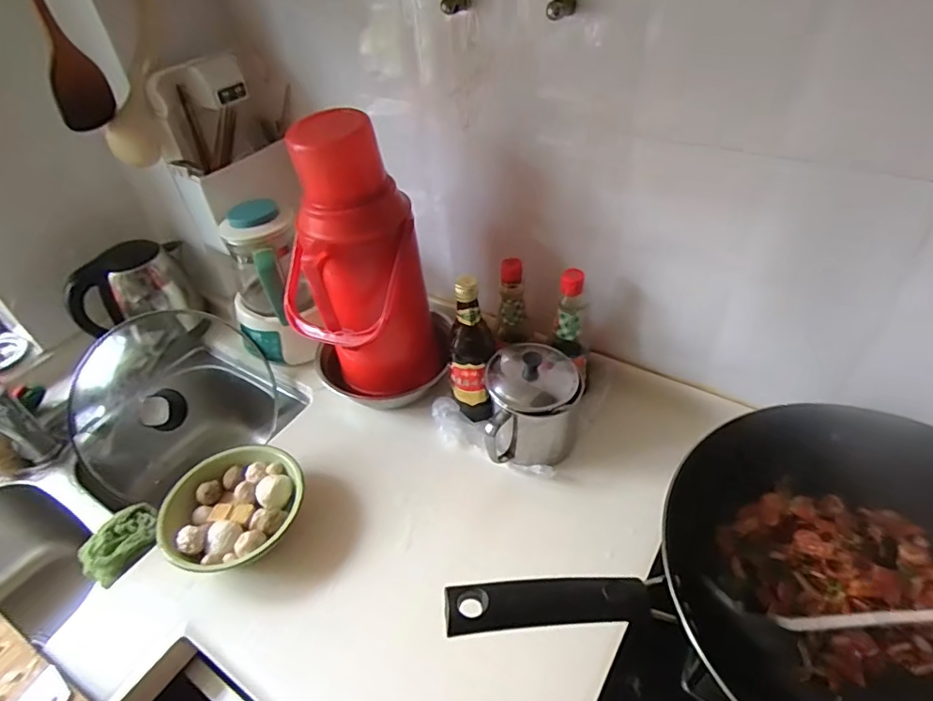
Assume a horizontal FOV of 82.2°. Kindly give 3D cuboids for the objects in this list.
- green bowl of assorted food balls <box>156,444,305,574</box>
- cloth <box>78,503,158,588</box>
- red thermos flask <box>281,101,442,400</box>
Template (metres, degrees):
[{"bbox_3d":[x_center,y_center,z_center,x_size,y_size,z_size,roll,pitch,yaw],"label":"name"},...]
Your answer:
[{"bbox_3d":[-0.300,0.207,0.699,0.171,0.056,0.164,-3,43,3],"label":"green bowl of assorted food balls"},{"bbox_3d":[-0.468,0.259,0.728,0.088,0.031,0.102,21,49,26],"label":"cloth"},{"bbox_3d":[-0.152,-0.092,0.729,0.159,0.417,0.140,14,46,20],"label":"red thermos flask"}]

